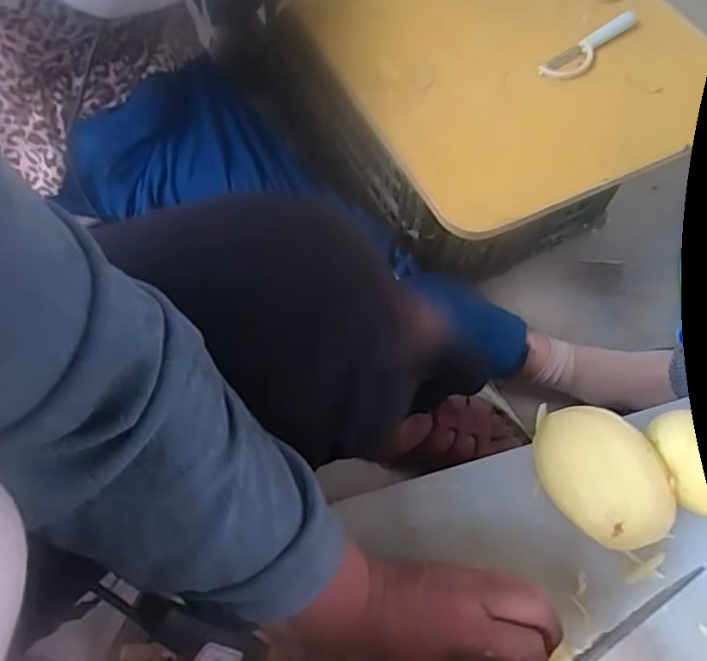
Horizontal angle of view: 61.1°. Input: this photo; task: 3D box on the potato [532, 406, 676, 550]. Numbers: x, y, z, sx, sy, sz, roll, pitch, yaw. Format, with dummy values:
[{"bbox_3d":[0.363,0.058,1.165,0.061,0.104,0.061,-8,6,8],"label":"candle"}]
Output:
[{"bbox_3d":[0.171,0.105,0.420,0.069,0.058,0.103,-27,66,-15],"label":"potato"}]

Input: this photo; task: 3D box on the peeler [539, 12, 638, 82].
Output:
[{"bbox_3d":[0.262,-0.317,0.661,0.144,0.013,0.031,-38,69,-19],"label":"peeler"}]

